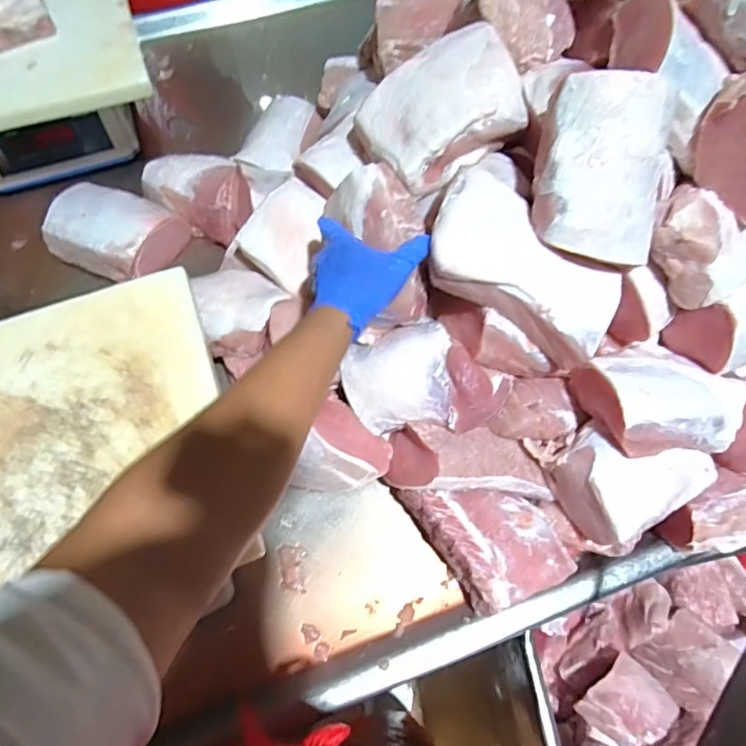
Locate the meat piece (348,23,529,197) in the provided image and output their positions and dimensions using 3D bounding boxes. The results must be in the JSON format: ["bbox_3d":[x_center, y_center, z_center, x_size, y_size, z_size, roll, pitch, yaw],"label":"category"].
[{"bbox_3d":[0.067,-0.273,0.564,0.178,0.054,0.132,-31,80,13],"label":"meat piece"}]

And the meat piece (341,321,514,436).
[{"bbox_3d":[0.055,0.005,0.568,0.165,0.075,0.111,-9,90,22],"label":"meat piece"}]

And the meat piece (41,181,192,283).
[{"bbox_3d":[-0.375,-0.203,0.753,0.177,0.052,0.121,24,67,10],"label":"meat piece"}]

